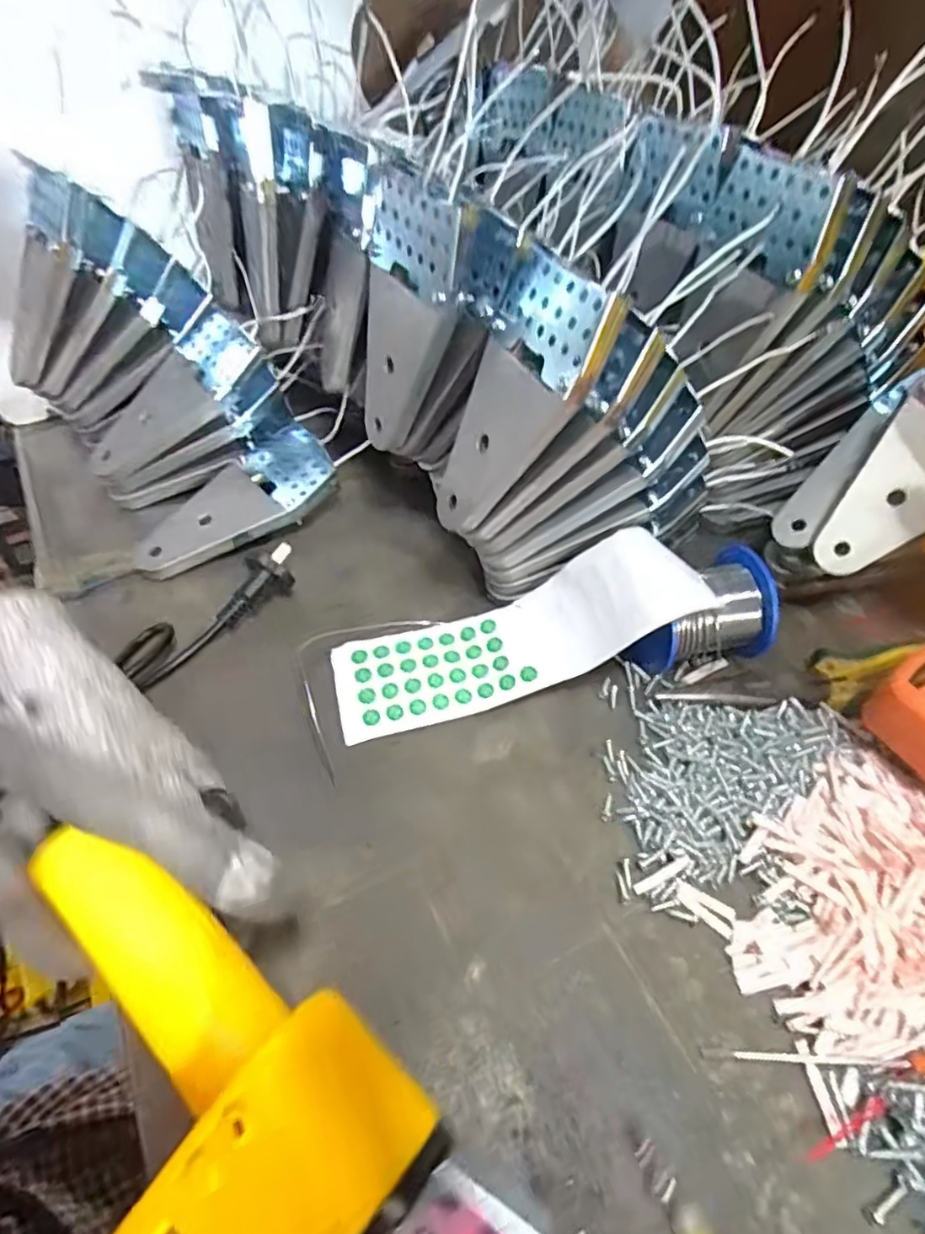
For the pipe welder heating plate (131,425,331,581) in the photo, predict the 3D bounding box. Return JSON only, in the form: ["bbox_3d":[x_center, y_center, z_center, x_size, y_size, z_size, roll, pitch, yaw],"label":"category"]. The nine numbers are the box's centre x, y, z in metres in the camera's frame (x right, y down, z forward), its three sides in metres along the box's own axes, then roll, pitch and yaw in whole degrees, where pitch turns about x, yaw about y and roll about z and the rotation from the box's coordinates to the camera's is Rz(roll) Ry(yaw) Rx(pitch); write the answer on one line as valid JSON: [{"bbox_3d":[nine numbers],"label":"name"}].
[{"bbox_3d":[-0.152,-0.072,0.423,0.070,0.031,0.140,37,61,24],"label":"pipe welder heating plate"}]

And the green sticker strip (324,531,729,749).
[{"bbox_3d":[0.027,0.012,0.346,0.199,0.029,0.061,-22,54,7],"label":"green sticker strip"}]

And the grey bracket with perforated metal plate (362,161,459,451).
[{"bbox_3d":[-0.032,-0.153,0.330,0.013,0.132,0.071,-20,48,-34],"label":"grey bracket with perforated metal plate"}]

